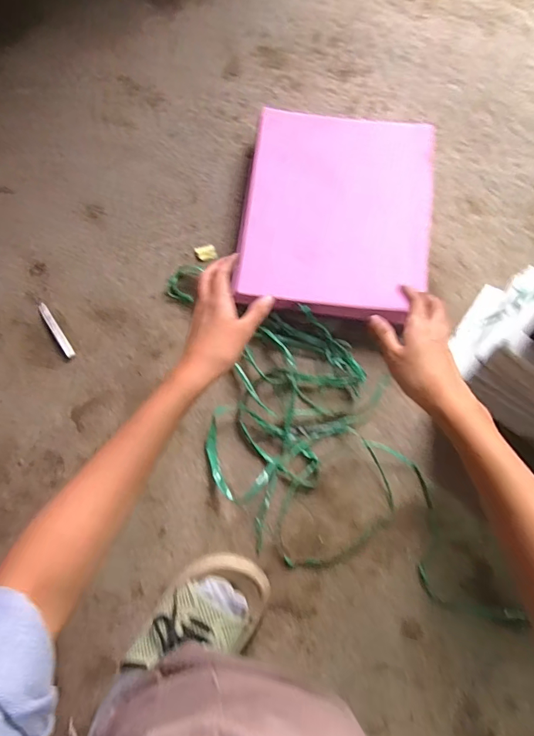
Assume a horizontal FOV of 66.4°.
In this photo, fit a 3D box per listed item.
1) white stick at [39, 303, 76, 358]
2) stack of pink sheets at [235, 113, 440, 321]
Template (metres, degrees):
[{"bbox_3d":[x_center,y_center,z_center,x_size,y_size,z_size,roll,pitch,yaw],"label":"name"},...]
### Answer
[{"bbox_3d":[-0.287,-0.052,0.554,0.012,0.006,0.090,-35,81,-9],"label":"white stick"},{"bbox_3d":[0.093,-0.208,0.551,0.245,0.033,0.276,9,77,0],"label":"stack of pink sheets"}]

